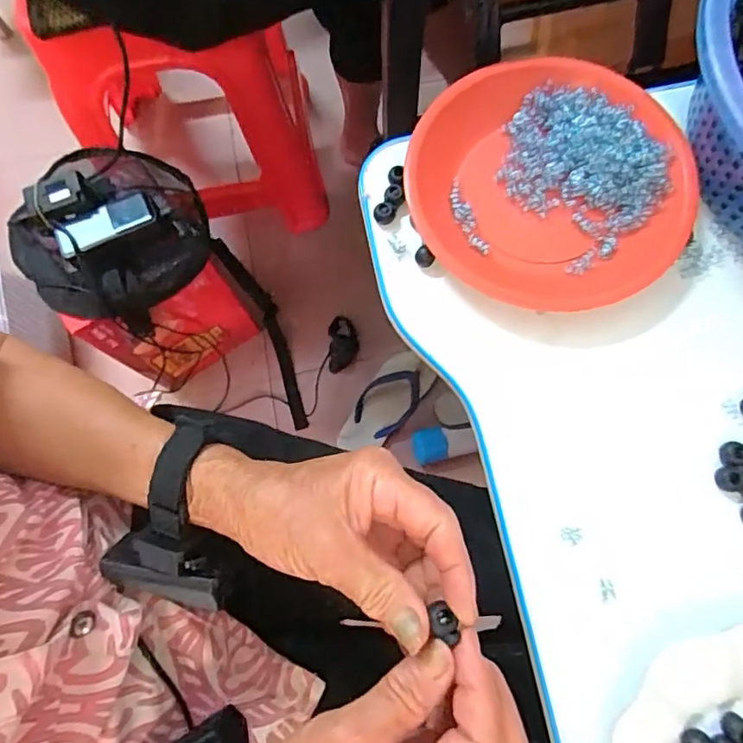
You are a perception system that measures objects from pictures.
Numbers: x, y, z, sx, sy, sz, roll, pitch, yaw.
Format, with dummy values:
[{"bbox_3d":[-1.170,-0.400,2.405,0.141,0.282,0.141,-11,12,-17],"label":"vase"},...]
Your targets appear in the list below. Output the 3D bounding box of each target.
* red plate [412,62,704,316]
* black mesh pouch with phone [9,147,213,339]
[{"bbox_3d":[0.125,-0.134,0.392,0.188,0.029,0.184,-1,75,2],"label":"red plate"},{"bbox_3d":[-0.352,-0.196,0.730,0.248,0.091,0.250,33,79,10],"label":"black mesh pouch with phone"}]

